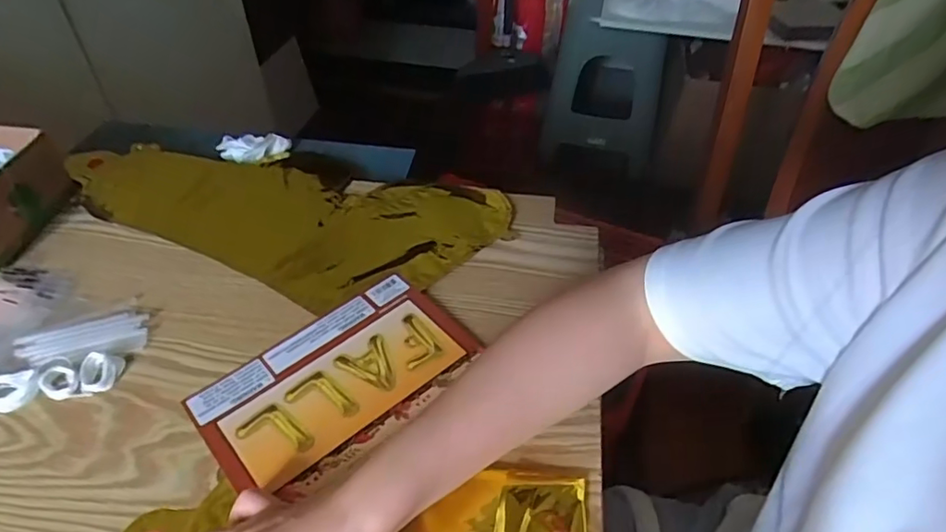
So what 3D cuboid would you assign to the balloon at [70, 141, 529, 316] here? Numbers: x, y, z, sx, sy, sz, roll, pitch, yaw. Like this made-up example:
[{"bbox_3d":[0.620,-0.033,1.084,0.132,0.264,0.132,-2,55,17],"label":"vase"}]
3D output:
[{"bbox_3d":[-0.195,-0.049,0.546,0.439,0.012,0.179,8,45,7],"label":"balloon"}]

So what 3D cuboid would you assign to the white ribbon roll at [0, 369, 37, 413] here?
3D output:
[{"bbox_3d":[-0.332,0.090,0.409,0.038,0.007,0.030,-7,45,-7],"label":"white ribbon roll"}]

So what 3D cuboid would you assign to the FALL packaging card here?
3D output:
[{"bbox_3d":[-0.094,0.083,0.420,0.189,0.006,0.122,-32,53,-29],"label":"FALL packaging card"}]

